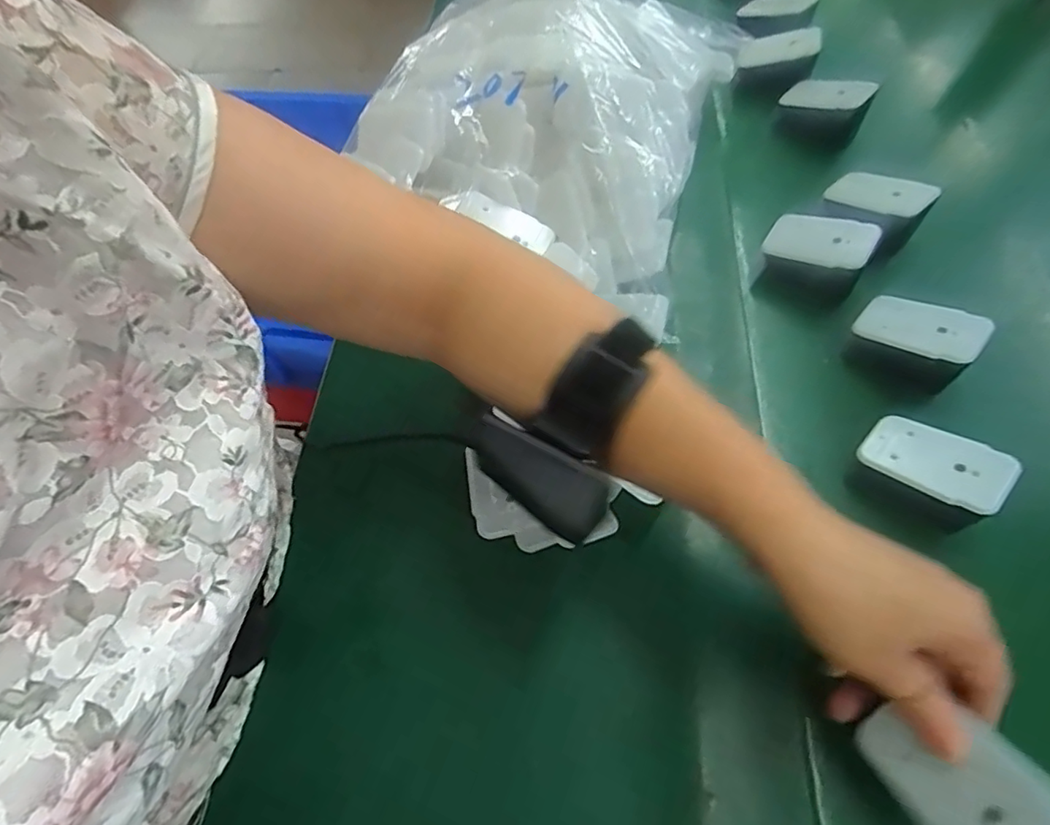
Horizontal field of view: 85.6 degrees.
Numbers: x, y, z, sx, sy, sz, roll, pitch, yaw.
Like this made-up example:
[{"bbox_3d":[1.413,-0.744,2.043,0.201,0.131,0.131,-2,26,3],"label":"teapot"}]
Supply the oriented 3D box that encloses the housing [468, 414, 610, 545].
[{"bbox_3d":[0.004,0.030,0.258,0.070,0.027,0.027,30,67,19],"label":"housing"}]

